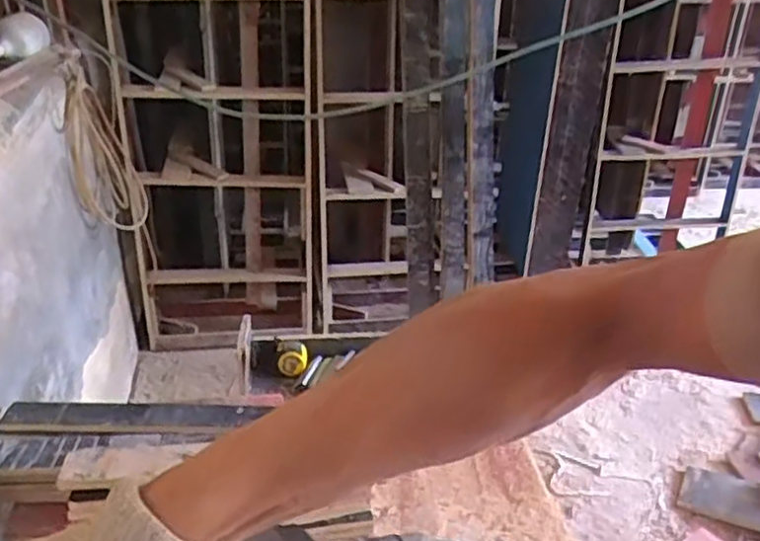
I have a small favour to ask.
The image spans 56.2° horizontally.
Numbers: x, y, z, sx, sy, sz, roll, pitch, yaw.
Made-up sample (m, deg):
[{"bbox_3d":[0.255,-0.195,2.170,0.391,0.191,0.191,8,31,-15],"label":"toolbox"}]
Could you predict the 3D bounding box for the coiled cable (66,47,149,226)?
[{"bbox_3d":[-0.687,-0.291,1.784,0.068,0.460,0.324,-1,31,-1],"label":"coiled cable"}]

